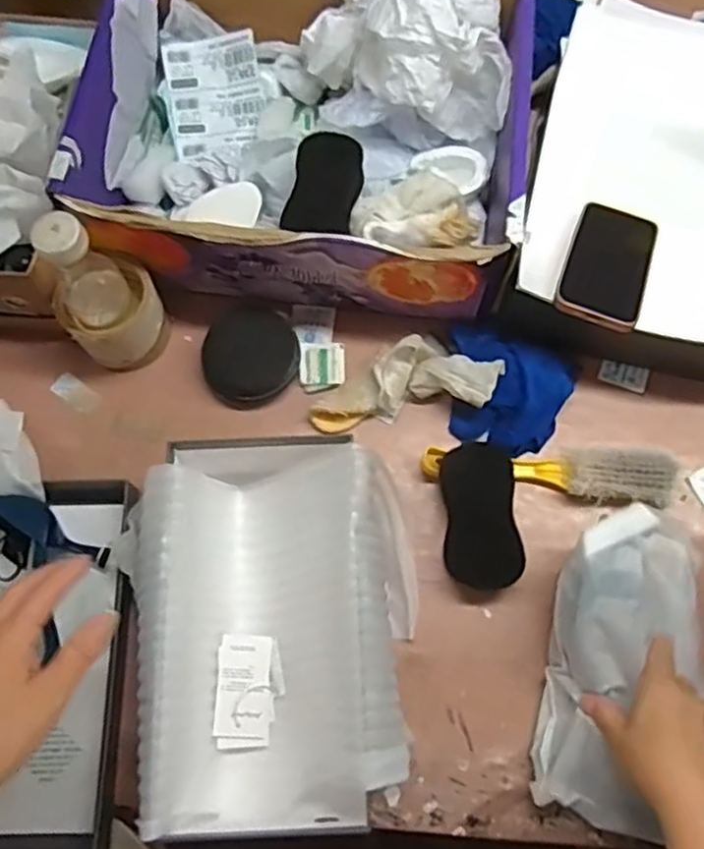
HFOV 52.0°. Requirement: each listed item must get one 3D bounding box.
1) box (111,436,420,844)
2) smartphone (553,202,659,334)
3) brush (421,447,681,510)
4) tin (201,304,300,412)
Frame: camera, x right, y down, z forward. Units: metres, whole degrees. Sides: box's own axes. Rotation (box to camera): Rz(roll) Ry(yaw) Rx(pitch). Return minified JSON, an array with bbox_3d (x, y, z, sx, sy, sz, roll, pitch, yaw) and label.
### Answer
[{"bbox_3d":[-0.057,0.161,0.592,0.216,0.103,0.290,-2,72,0],"label":"box"},{"bbox_3d":[0.233,-0.146,0.658,0.074,0.011,0.140,23,59,5],"label":"smartphone"},{"bbox_3d":[0.185,0.045,0.662,0.236,0.036,0.048,5,72,2],"label":"brush"},{"bbox_3d":[-0.099,-0.068,0.703,0.094,0.026,0.089,0,72,0],"label":"tin"}]

